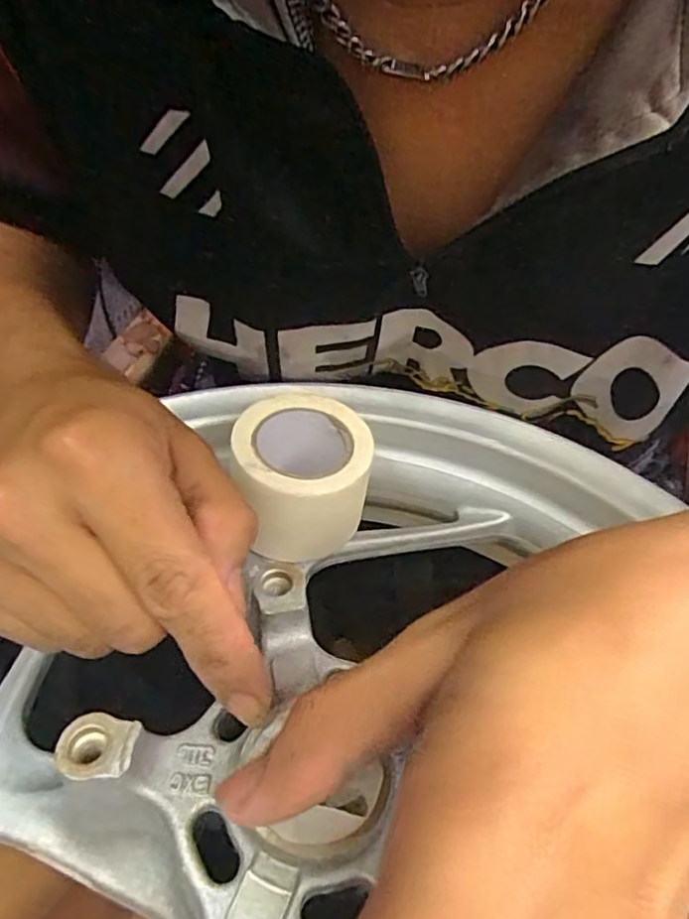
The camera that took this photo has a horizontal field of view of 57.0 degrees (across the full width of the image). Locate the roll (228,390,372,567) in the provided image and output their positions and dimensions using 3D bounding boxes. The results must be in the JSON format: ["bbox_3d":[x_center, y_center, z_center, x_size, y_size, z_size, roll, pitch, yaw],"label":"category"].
[{"bbox_3d":[-0.020,0.007,0.285,0.056,0.055,0.059,1,50,-2],"label":"roll"}]

